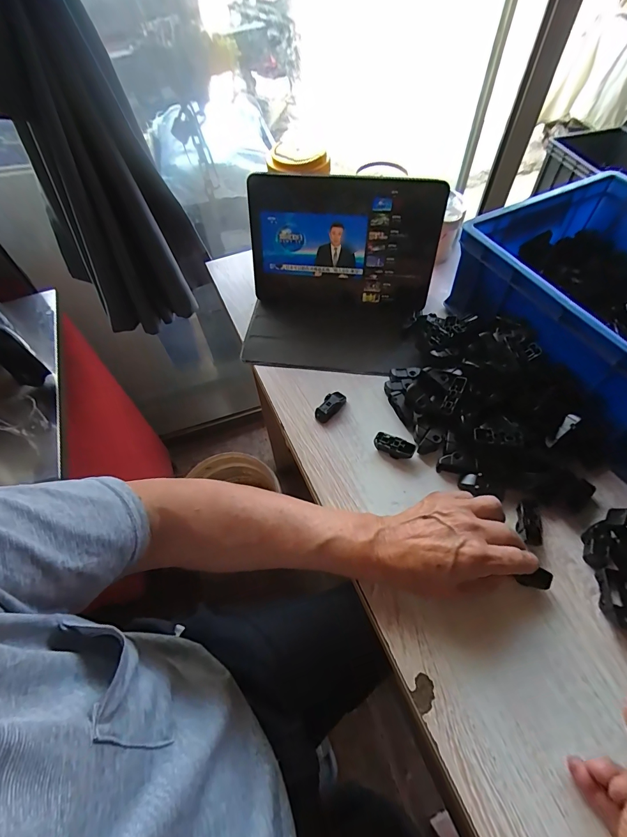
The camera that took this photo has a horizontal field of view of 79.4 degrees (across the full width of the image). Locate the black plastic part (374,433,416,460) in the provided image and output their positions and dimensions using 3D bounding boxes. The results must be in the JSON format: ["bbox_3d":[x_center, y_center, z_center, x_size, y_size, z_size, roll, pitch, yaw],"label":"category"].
[{"bbox_3d":[0.093,0.032,0.437,0.046,0.017,0.019,24,61,15],"label":"black plastic part"}]

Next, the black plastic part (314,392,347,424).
[{"bbox_3d":[0.021,-0.014,0.474,0.018,0.026,0.044,38,65,22],"label":"black plastic part"}]

